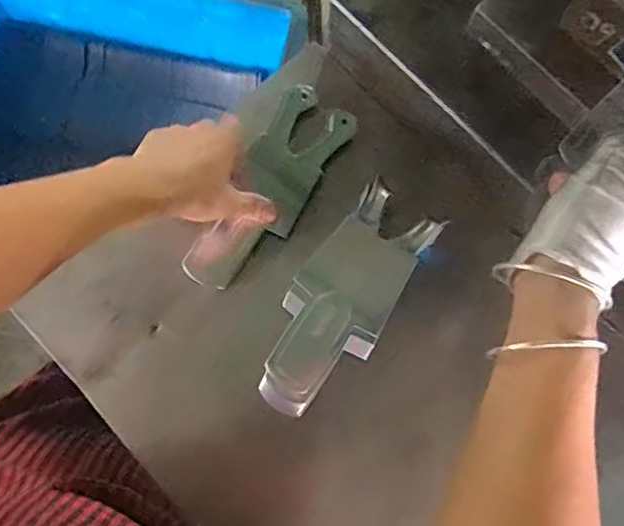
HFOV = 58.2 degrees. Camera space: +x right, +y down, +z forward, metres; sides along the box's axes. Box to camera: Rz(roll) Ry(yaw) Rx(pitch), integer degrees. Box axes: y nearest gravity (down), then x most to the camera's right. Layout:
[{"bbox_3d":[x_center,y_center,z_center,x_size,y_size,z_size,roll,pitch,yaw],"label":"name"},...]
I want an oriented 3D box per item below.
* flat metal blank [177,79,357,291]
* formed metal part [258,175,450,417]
[{"bbox_3d":[-0.036,-0.063,0.476,0.066,0.009,0.191,32,79,5],"label":"flat metal blank"},{"bbox_3d":[0.022,0.029,0.431,0.074,0.027,0.182,35,80,6],"label":"formed metal part"}]

